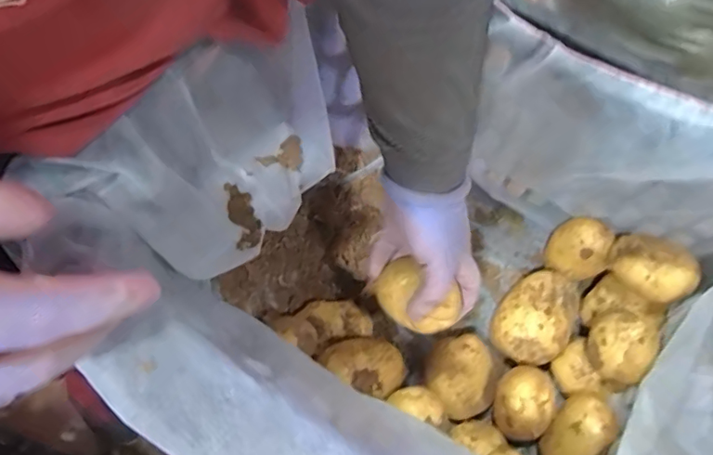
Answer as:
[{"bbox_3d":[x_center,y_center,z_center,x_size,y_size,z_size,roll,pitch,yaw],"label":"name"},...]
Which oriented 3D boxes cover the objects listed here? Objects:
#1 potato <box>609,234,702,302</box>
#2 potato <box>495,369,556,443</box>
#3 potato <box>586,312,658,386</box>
[{"bbox_3d":[0.274,0.041,0.487,0.065,0.056,0.052,28,75,8],"label":"potato"},{"bbox_3d":[0.153,0.164,0.481,0.047,0.039,0.065,7,73,2],"label":"potato"},{"bbox_3d":[0.239,0.110,0.479,0.046,0.054,0.058,12,74,3],"label":"potato"}]

